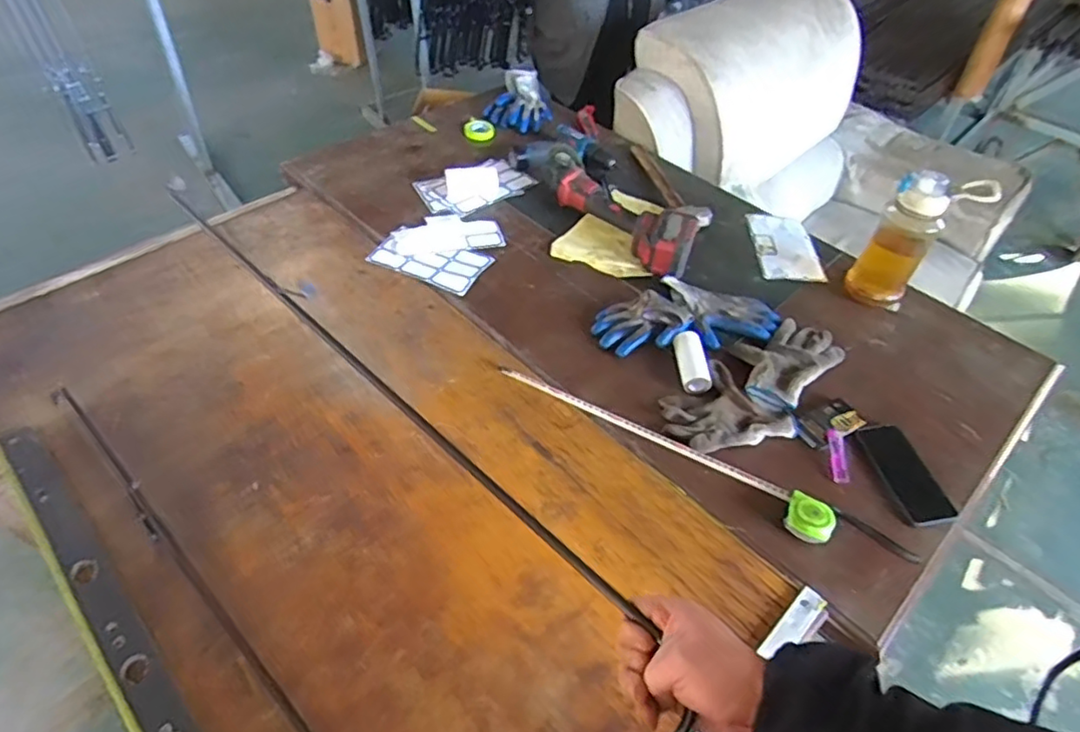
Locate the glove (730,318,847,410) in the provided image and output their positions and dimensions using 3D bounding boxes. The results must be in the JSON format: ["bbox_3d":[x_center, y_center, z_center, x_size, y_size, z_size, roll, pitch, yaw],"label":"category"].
[{"bbox_3d":[0.388,-0.016,0.994,0.125,0.023,0.209,37,56,27],"label":"glove"}]

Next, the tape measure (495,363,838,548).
[{"bbox_3d":[0.161,0.100,0.882,0.501,0.032,0.053,27,52,20],"label":"tape measure"}]

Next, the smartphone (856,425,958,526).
[{"bbox_3d":[0.520,0.150,0.888,0.085,0.013,0.151,-4,50,-17],"label":"smartphone"}]

